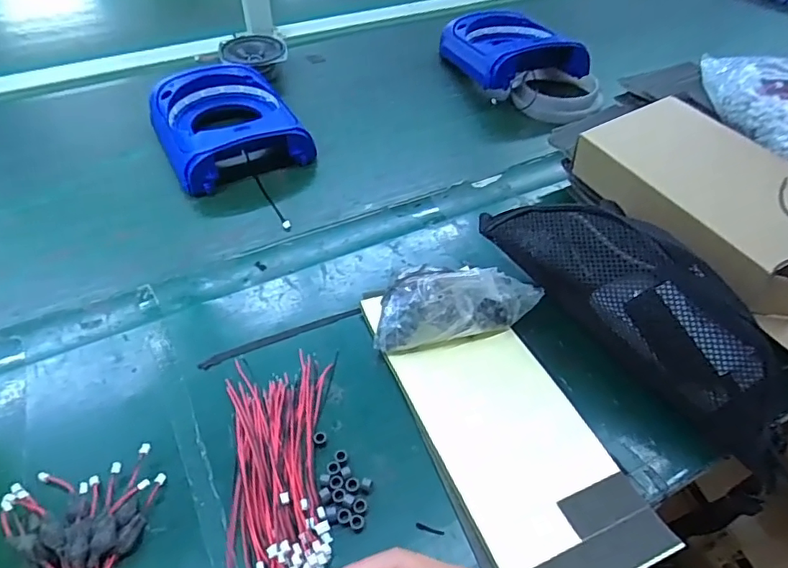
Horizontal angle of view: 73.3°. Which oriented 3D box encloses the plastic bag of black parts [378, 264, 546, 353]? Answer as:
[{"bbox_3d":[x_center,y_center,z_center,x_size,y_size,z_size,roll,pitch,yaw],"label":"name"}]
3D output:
[{"bbox_3d":[0.053,0.010,0.494,0.148,0.087,0.067,-10,50,-11],"label":"plastic bag of black parts"}]

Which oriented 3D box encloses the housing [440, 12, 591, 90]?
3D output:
[{"bbox_3d":[0.179,-0.382,0.843,0.156,0.067,0.220,-17,52,-17],"label":"housing"}]

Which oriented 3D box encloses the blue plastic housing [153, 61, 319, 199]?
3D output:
[{"bbox_3d":[-0.231,-0.216,0.720,0.168,0.073,0.220,-25,54,-23],"label":"blue plastic housing"}]

